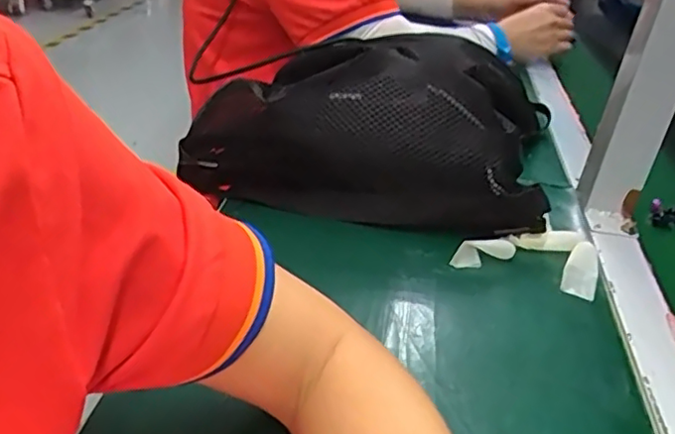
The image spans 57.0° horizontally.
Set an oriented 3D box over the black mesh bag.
[{"bbox_3d":[0.029,-0.079,0.523,0.285,0.124,0.139,16,32,15],"label":"black mesh bag"}]

